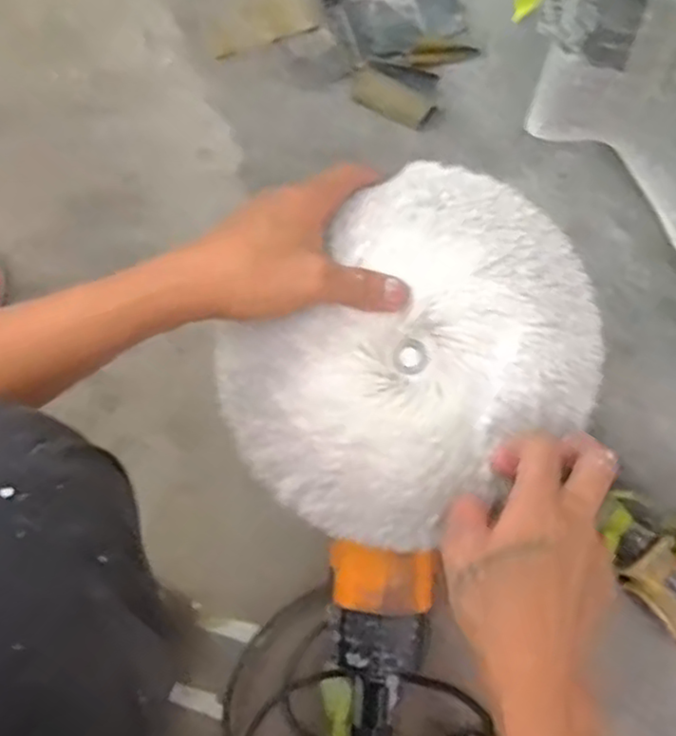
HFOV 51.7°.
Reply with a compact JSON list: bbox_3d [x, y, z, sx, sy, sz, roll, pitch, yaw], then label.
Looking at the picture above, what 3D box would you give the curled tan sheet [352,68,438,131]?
[{"bbox_3d":[0.051,-0.253,0.662,0.079,0.017,0.029,29,82,6],"label":"curled tan sheet"}]

